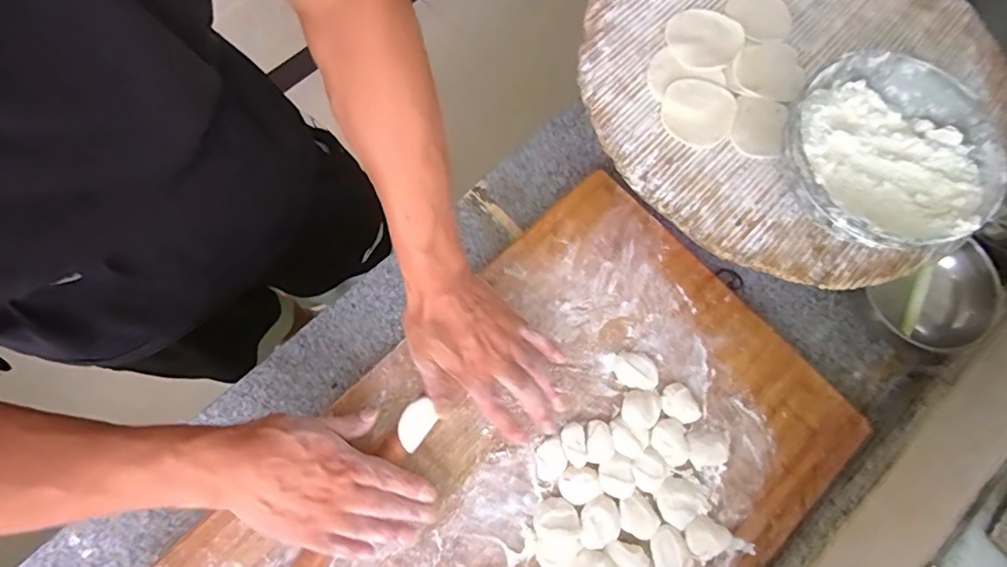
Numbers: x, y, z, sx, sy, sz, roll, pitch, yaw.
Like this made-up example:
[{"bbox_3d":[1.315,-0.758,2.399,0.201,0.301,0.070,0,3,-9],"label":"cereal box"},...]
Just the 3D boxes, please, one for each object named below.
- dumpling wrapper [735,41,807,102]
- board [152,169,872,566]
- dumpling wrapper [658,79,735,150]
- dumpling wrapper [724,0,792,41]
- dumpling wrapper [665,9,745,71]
[{"bbox_3d":[0.264,-0.209,0.509,0.065,0.007,0.072,40,70,8],"label":"dumpling wrapper"},{"bbox_3d":[0.027,0.201,0.489,0.578,0.019,0.381,-42,77,-11],"label":"board"},{"bbox_3d":[0.185,-0.163,0.498,0.068,0.008,0.072,25,75,2],"label":"dumpling wrapper"},{"bbox_3d":[0.266,-0.278,0.540,0.068,0.005,0.060,33,72,4],"label":"dumpling wrapper"},{"bbox_3d":[0.201,-0.243,0.518,0.074,0.005,0.070,0,73,0],"label":"dumpling wrapper"}]

